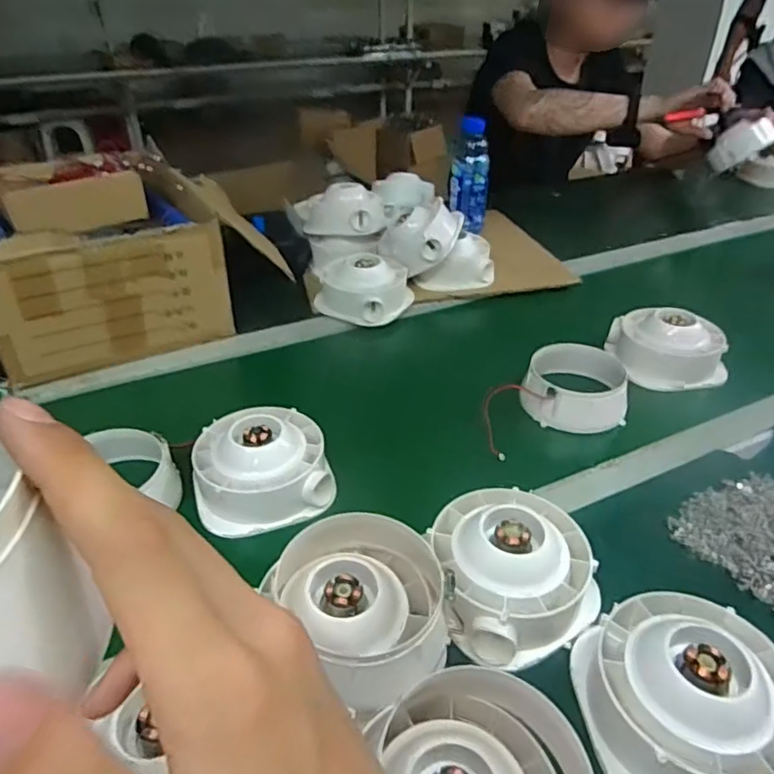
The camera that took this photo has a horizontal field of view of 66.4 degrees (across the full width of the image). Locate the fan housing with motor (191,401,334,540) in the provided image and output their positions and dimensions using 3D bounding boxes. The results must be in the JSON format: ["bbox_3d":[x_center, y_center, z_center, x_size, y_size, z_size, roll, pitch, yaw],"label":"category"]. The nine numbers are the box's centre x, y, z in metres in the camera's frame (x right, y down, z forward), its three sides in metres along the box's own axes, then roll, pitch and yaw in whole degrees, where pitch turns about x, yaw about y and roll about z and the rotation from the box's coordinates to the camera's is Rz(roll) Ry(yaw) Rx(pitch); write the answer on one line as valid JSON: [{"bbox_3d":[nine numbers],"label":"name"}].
[{"bbox_3d":[-0.130,0.076,0.604,0.129,0.066,0.126,-14,38,-17],"label":"fan housing with motor"}]

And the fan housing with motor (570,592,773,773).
[{"bbox_3d":[0.206,0.206,0.400,0.131,0.065,0.129,-1,36,1],"label":"fan housing with motor"}]

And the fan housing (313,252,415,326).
[{"bbox_3d":[-0.035,-0.157,0.913,0.125,0.071,0.116,23,42,30],"label":"fan housing"}]

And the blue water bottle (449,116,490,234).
[{"bbox_3d":[0.157,-0.401,1.122,0.070,0.188,0.079,3,36,6],"label":"blue water bottle"}]

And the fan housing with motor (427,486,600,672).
[{"bbox_3d":[0.098,0.145,0.487,0.132,0.068,0.131,-1,36,1],"label":"fan housing with motor"}]

